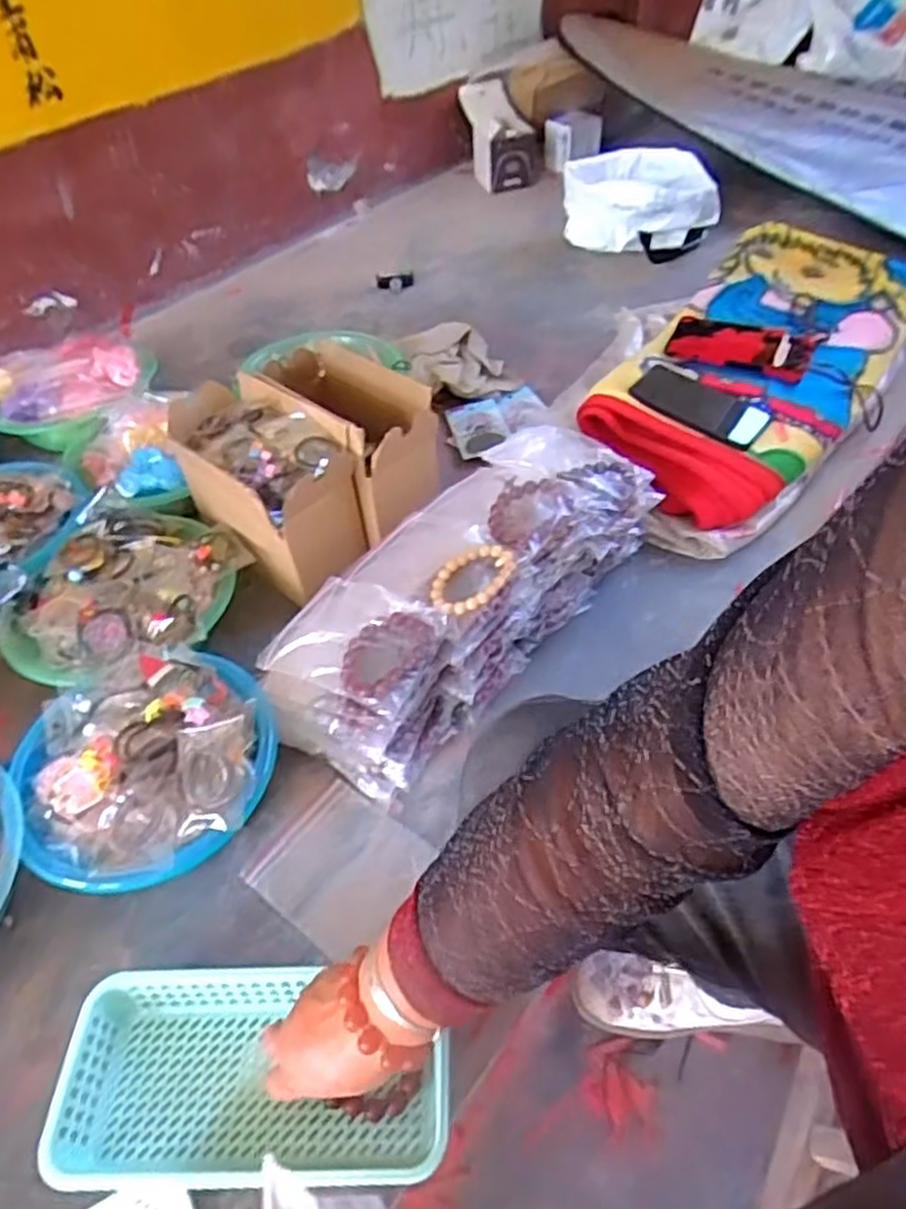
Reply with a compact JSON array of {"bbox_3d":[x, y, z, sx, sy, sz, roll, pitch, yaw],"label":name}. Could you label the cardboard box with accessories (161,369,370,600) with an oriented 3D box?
[{"bbox_3d":[-0.210,-0.140,0.849,0.133,0.143,0.225,-37,55,-26],"label":"cardboard box with accessories"}]

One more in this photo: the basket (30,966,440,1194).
[{"bbox_3d":[-0.138,0.333,0.532,0.264,0.050,0.129,-3,48,3],"label":"basket"}]

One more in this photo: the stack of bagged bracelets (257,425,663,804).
[{"bbox_3d":[0.012,-0.018,0.766,0.170,0.148,0.434,32,58,29],"label":"stack of bagged bracelets"}]

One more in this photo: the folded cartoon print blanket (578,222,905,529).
[{"bbox_3d":[0.399,-0.313,0.992,0.280,0.127,0.526,27,55,26],"label":"folded cartoon print blanket"}]

